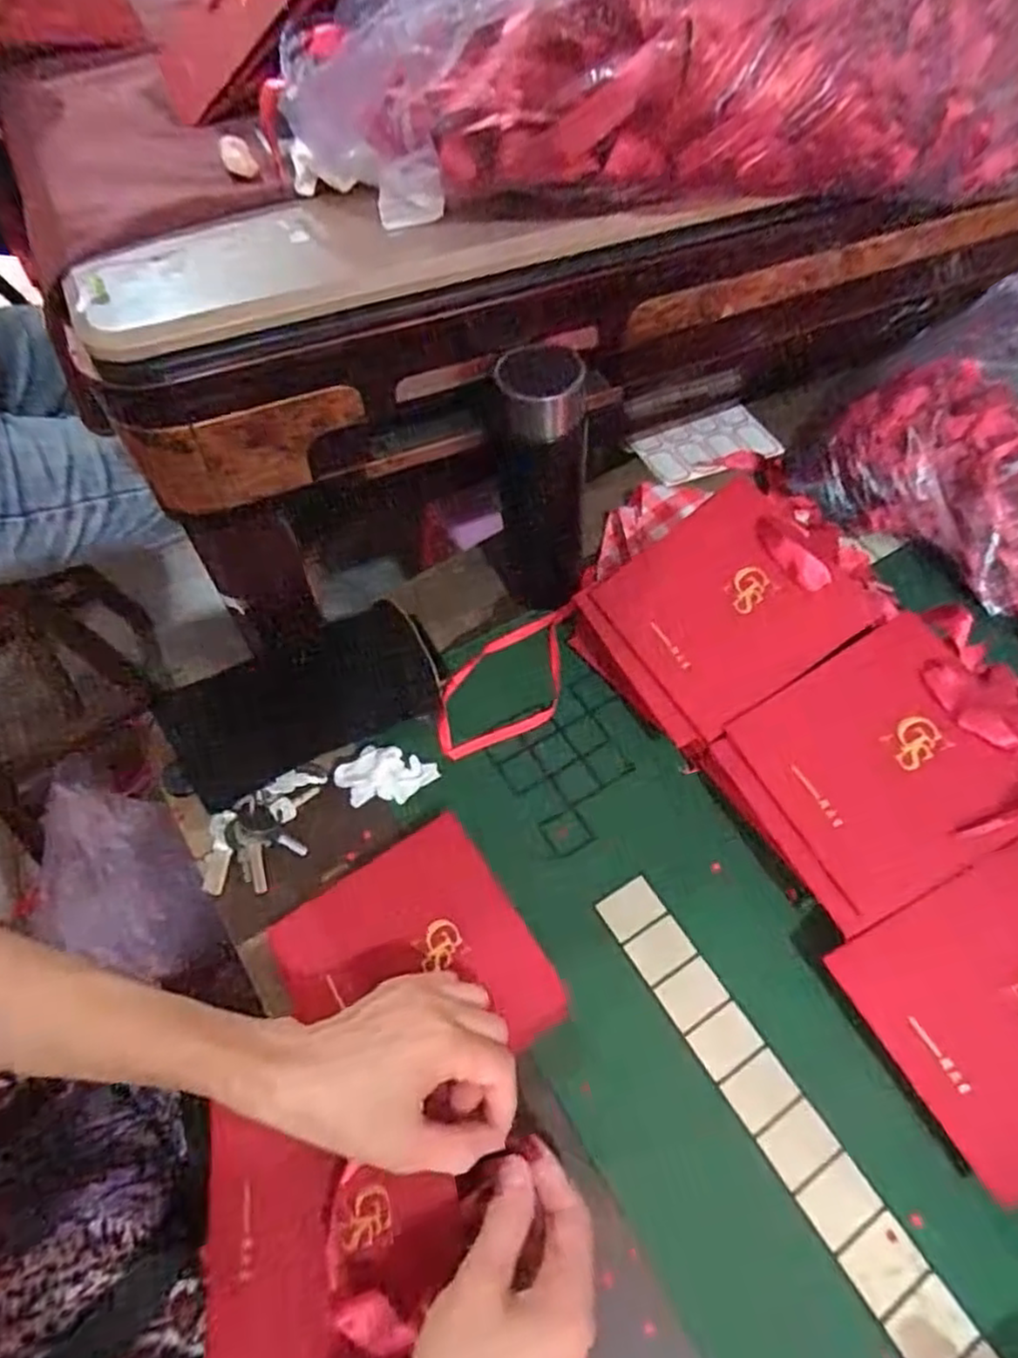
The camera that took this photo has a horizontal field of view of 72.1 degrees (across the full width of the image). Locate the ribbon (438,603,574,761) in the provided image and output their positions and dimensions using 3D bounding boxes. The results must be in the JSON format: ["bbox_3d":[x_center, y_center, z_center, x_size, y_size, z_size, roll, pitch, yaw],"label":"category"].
[{"bbox_3d":[-0.003,0.000,0.560,0.089,0.031,0.140,9,58,4],"label":"ribbon"}]

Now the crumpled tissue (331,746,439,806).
[{"bbox_3d":[-0.087,0.068,0.506,0.070,0.033,0.042,-6,58,-5],"label":"crumpled tissue"}]

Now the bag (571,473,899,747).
[{"bbox_3d":[0.153,-0.048,0.502,0.185,0.032,0.139,-38,72,14],"label":"bag"}]

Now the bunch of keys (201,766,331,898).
[{"bbox_3d":[-0.175,0.107,0.496,0.063,0.014,0.092,13,70,-8],"label":"bunch of keys"}]

